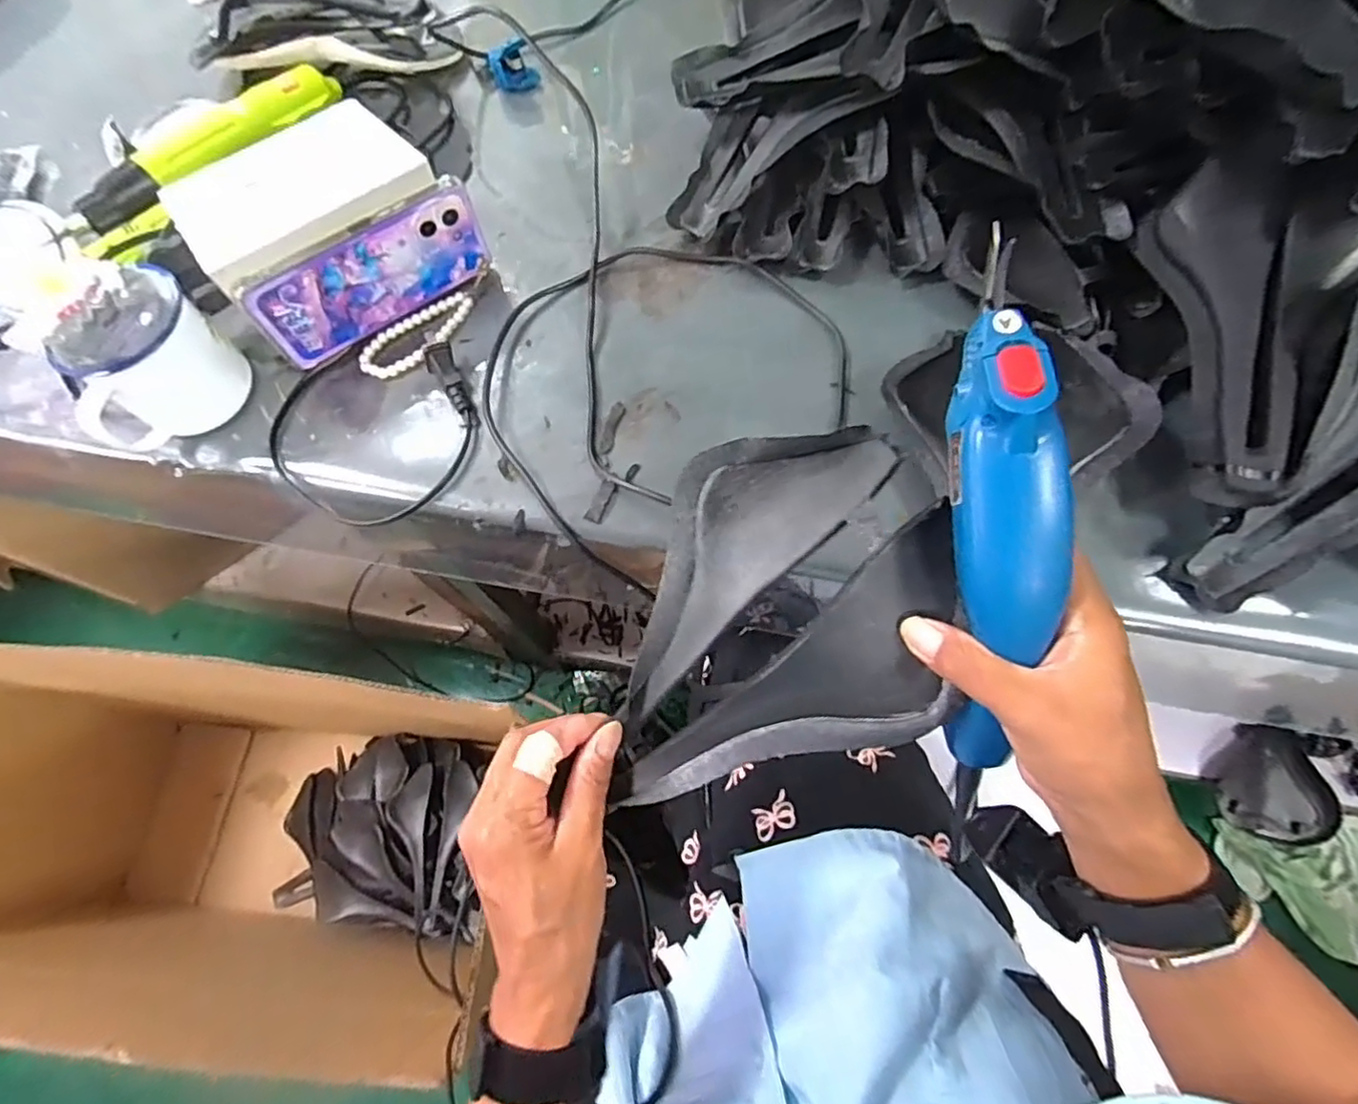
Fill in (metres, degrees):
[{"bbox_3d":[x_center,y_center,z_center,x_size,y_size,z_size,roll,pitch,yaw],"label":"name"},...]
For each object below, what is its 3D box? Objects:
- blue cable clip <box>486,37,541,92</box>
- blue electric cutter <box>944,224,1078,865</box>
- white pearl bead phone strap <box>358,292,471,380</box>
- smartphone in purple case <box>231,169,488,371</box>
[{"bbox_3d":[-0.148,-0.436,0.581,0.040,0.040,0.010,-18,69,-5],"label":"blue cable clip"},{"bbox_3d":[0.136,0.026,0.280,0.040,0.044,0.267,-8,111,-1],"label":"blue electric cutter"},{"bbox_3d":[-0.196,-0.163,0.489,0.095,0.007,0.045,-40,73,-12],"label":"white pearl bead phone strap"},{"bbox_3d":[-0.214,-0.196,0.461,0.163,0.072,0.016,-37,72,-12],"label":"smartphone in purple case"}]

